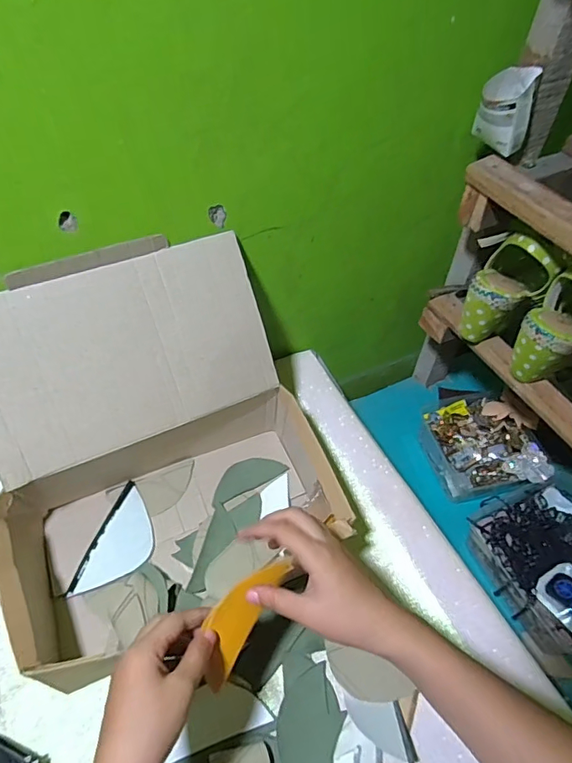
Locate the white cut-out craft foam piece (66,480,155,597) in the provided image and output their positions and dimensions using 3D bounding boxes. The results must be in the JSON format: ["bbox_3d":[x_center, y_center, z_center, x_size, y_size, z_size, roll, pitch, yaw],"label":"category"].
[{"bbox_3d":[-0.188,0.188,0.563,0.065,0.006,0.130,15,51,9],"label":"white cut-out craft foam piece"}]

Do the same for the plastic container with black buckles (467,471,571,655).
[{"bbox_3d":[0.381,0.239,0.660,0.196,0.065,0.210,-18,54,-17],"label":"plastic container with black buckles"}]

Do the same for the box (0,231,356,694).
[{"bbox_3d":[-0.137,0.074,0.508,0.335,0.254,0.316,-21,55,-19],"label":"box"}]

